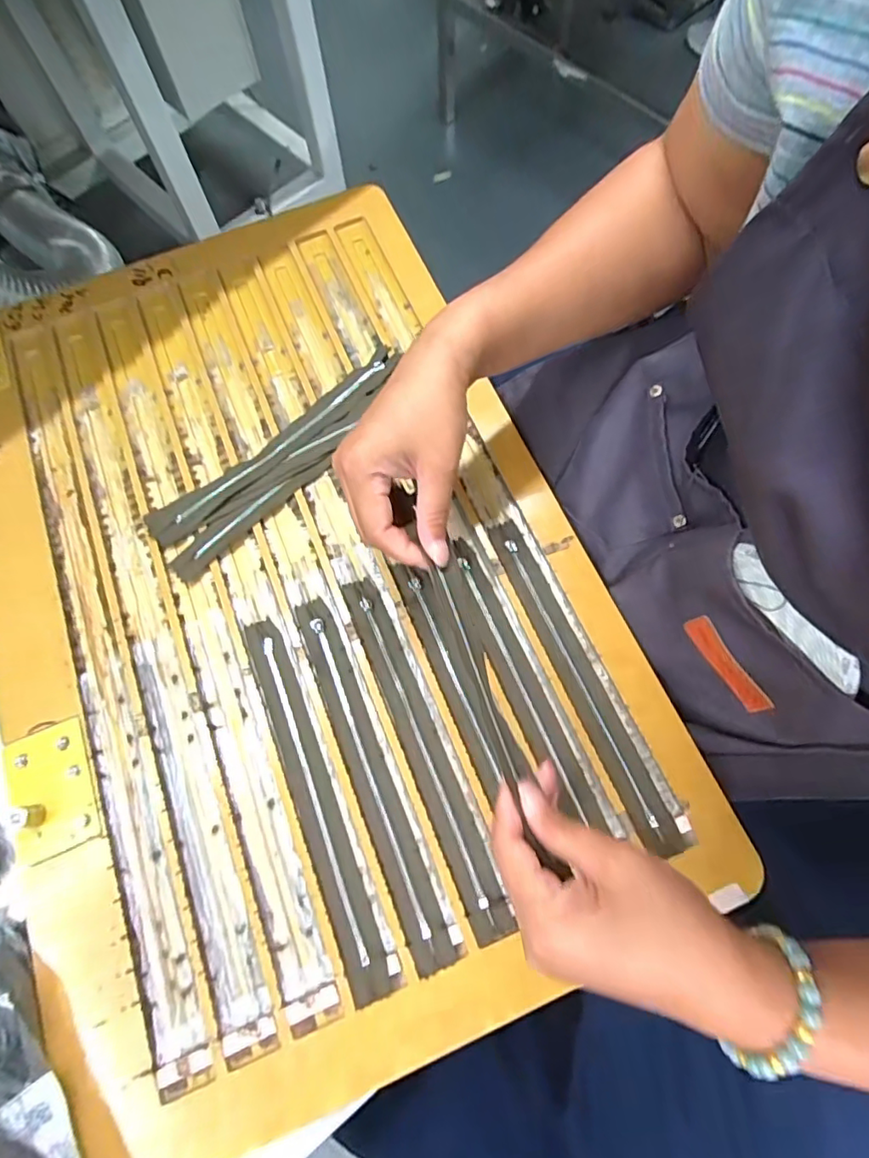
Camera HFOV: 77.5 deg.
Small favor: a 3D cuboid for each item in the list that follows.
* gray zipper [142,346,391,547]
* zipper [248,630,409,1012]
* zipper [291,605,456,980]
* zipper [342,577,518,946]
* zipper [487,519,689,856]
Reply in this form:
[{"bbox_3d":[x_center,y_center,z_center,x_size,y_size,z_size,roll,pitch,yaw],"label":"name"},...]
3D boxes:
[{"bbox_3d":[-0.133,-0.117,0.466,0.252,0.007,0.037,-41,74,-11],"label":"gray zipper"},{"bbox_3d":[-0.084,0.145,0.375,0.025,0.005,0.256,-22,71,-5],"label":"zipper"},{"bbox_3d":[-0.048,0.131,0.379,0.024,0.008,0.254,-23,71,-6],"label":"zipper"},{"bbox_3d":[-0.009,0.113,0.385,0.027,0.005,0.255,-21,71,-8],"label":"zipper"},{"bbox_3d":[0.103,0.067,0.396,0.027,0.008,0.253,-20,70,-12],"label":"zipper"}]

